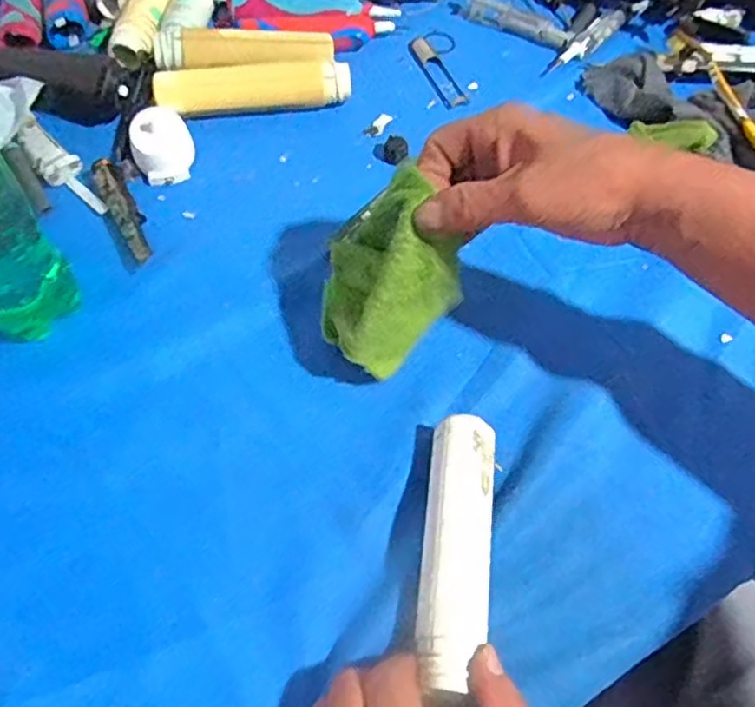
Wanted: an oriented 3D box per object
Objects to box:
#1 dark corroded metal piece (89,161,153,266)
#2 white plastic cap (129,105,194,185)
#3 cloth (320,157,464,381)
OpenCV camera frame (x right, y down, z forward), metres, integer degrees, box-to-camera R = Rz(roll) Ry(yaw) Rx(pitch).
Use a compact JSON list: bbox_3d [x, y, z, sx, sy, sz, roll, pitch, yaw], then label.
[{"bbox_3d":[-0.181,-0.102,0.472,0.018,0.017,0.099,-26,63,-16],"label":"dark corroded metal piece"},{"bbox_3d":[-0.164,-0.158,0.500,0.043,0.024,0.056,-14,60,-9],"label":"white plastic cap"},{"bbox_3d":[0.001,-0.047,0.381,0.067,0.088,0.081,41,68,16],"label":"cloth"}]

